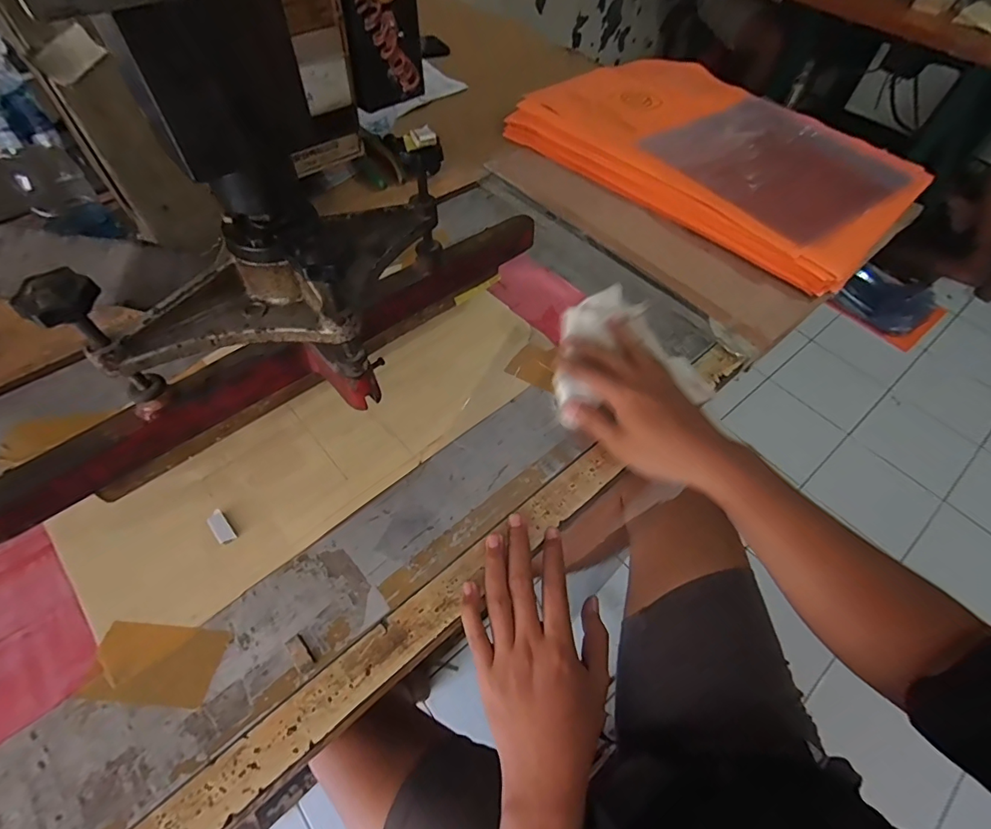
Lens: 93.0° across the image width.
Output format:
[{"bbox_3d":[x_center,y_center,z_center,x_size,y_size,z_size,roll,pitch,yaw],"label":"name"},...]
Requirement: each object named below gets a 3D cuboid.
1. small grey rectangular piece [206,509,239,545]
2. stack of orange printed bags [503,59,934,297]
[{"bbox_3d":[-0.216,0.088,0.369,0.012,0.006,0.029,-35,64,-23],"label":"small grey rectangular piece"},{"bbox_3d":[0.332,-0.403,0.713,0.383,0.055,0.512,-38,64,-26],"label":"stack of orange printed bags"}]

